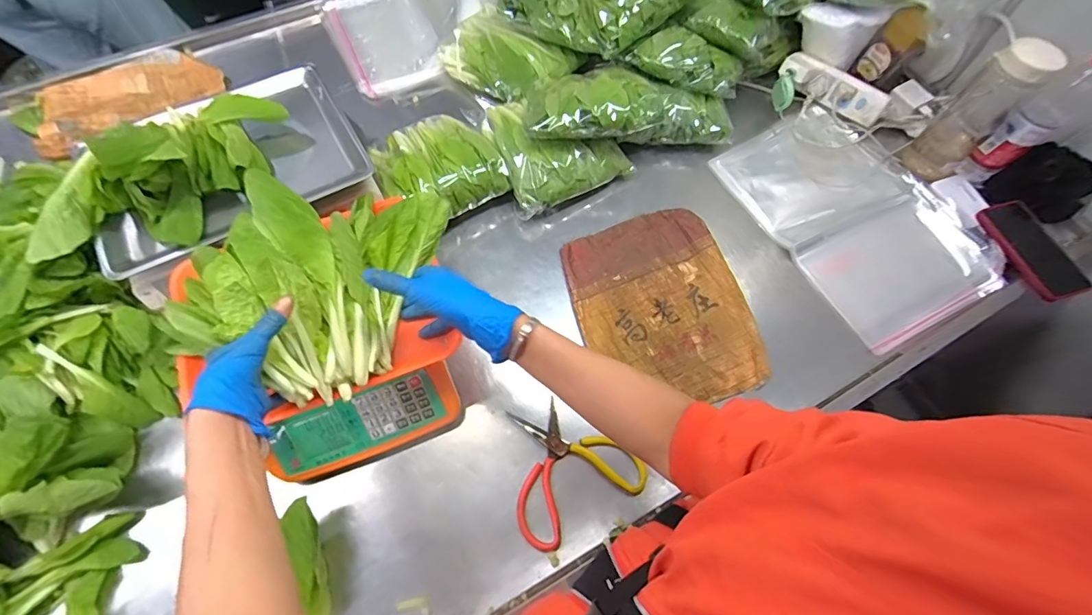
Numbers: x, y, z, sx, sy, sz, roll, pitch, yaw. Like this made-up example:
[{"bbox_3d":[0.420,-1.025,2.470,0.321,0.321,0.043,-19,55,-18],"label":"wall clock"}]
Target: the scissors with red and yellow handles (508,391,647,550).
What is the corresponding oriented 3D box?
[{"bbox_3d":[0.022,0.193,0.590,0.163,0.022,0.155,-28,70,-14],"label":"scissors with red and yellow handles"}]

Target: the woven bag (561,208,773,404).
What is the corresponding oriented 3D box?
[{"bbox_3d":[0.165,-0.004,0.672,0.229,0.020,0.288,-15,68,-10],"label":"woven bag"}]

